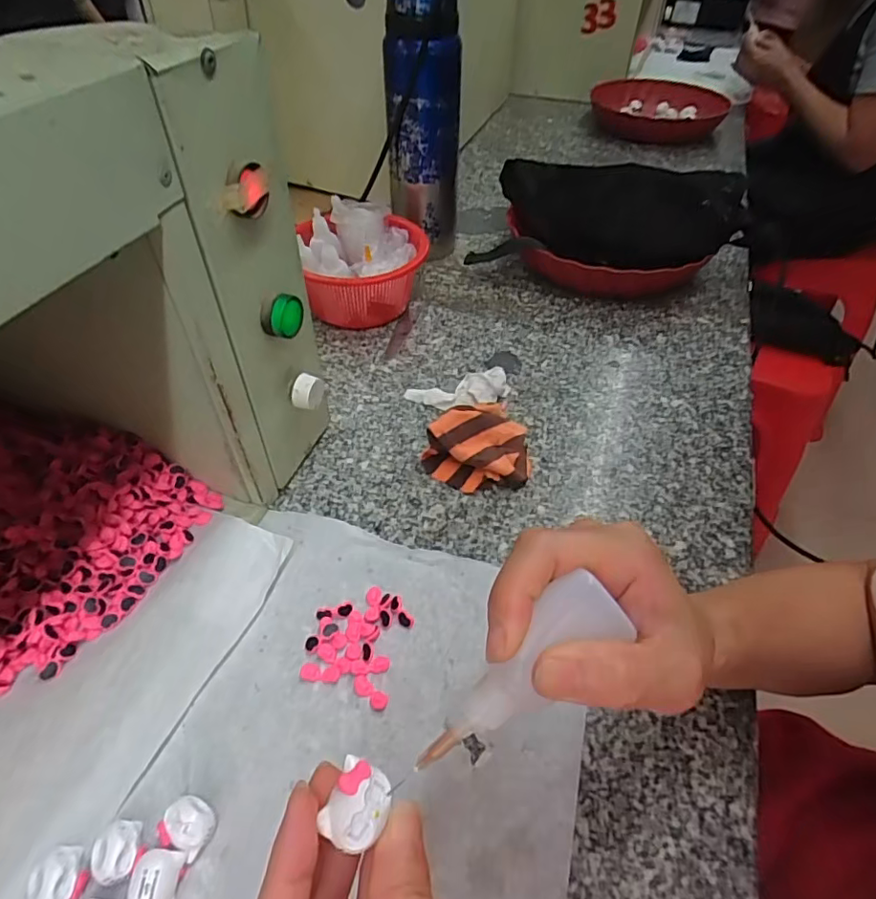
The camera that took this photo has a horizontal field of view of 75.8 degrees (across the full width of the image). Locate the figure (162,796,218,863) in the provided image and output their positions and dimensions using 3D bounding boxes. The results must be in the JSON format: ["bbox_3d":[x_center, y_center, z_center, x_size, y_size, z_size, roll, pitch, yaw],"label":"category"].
[{"bbox_3d":[-0.125,0.190,0.285,0.025,0.017,0.022,26,51,21],"label":"figure"}]

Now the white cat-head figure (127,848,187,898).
[{"bbox_3d":[-0.134,0.207,0.269,0.019,0.020,0.025,5,47,3],"label":"white cat-head figure"}]

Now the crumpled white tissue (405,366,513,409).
[{"bbox_3d":[0.021,-0.050,0.515,0.093,0.022,0.043,-10,48,-11],"label":"crumpled white tissue"}]

